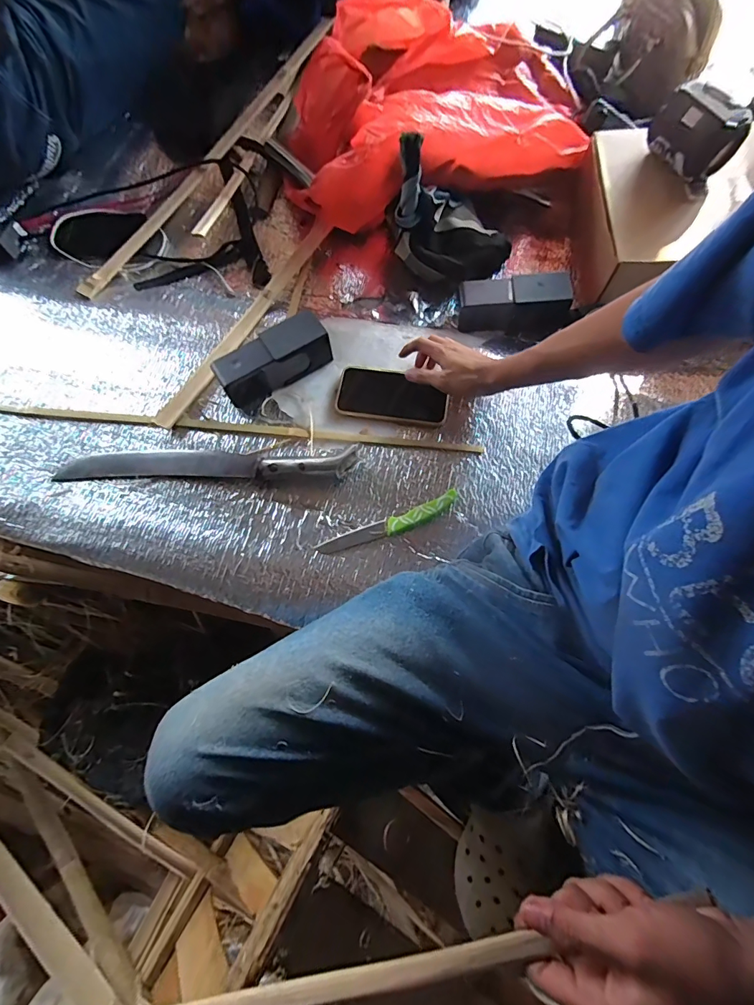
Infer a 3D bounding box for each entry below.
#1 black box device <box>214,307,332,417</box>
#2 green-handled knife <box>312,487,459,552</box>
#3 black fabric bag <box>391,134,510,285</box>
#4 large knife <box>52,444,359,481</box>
[{"bbox_3d":[-0.142,-0.194,0.577,0.152,0.069,0.061,-36,72,-13],"label":"black box device"},{"bbox_3d":[0.016,0.028,0.520,0.182,0.011,0.025,-22,71,-5],"label":"green-handled knife"},{"bbox_3d":[0.112,-0.412,0.601,0.168,0.184,0.101,-35,71,-13],"label":"black fabric bag"},{"bbox_3d":[-0.226,-0.054,0.547,0.393,0.030,0.049,1,71,3],"label":"large knife"}]

